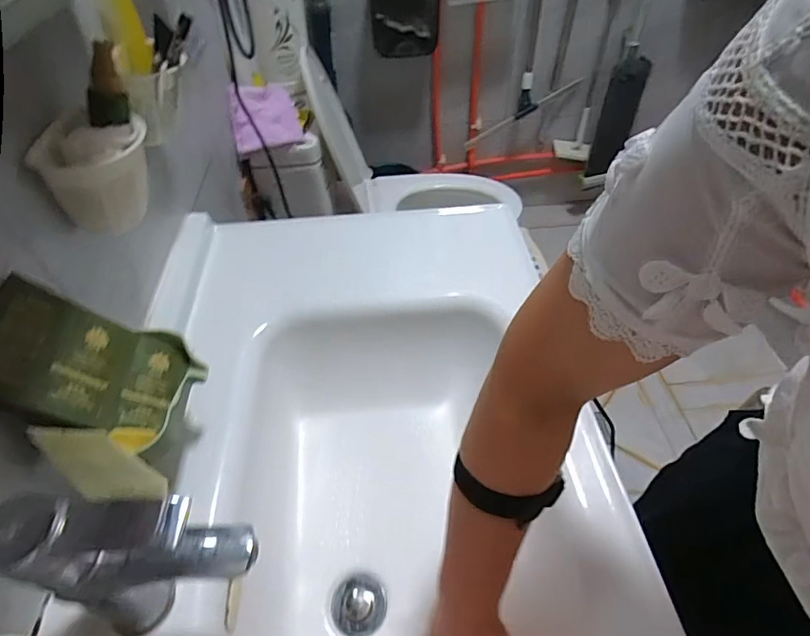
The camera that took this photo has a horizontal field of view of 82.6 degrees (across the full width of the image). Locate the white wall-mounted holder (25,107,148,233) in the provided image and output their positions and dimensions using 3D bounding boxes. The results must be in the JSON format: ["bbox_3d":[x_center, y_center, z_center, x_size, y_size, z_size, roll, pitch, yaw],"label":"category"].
[{"bbox_3d":[-0.279,-0.135,0.434,0.081,0.096,0.096,-11,50,-6],"label":"white wall-mounted holder"}]

